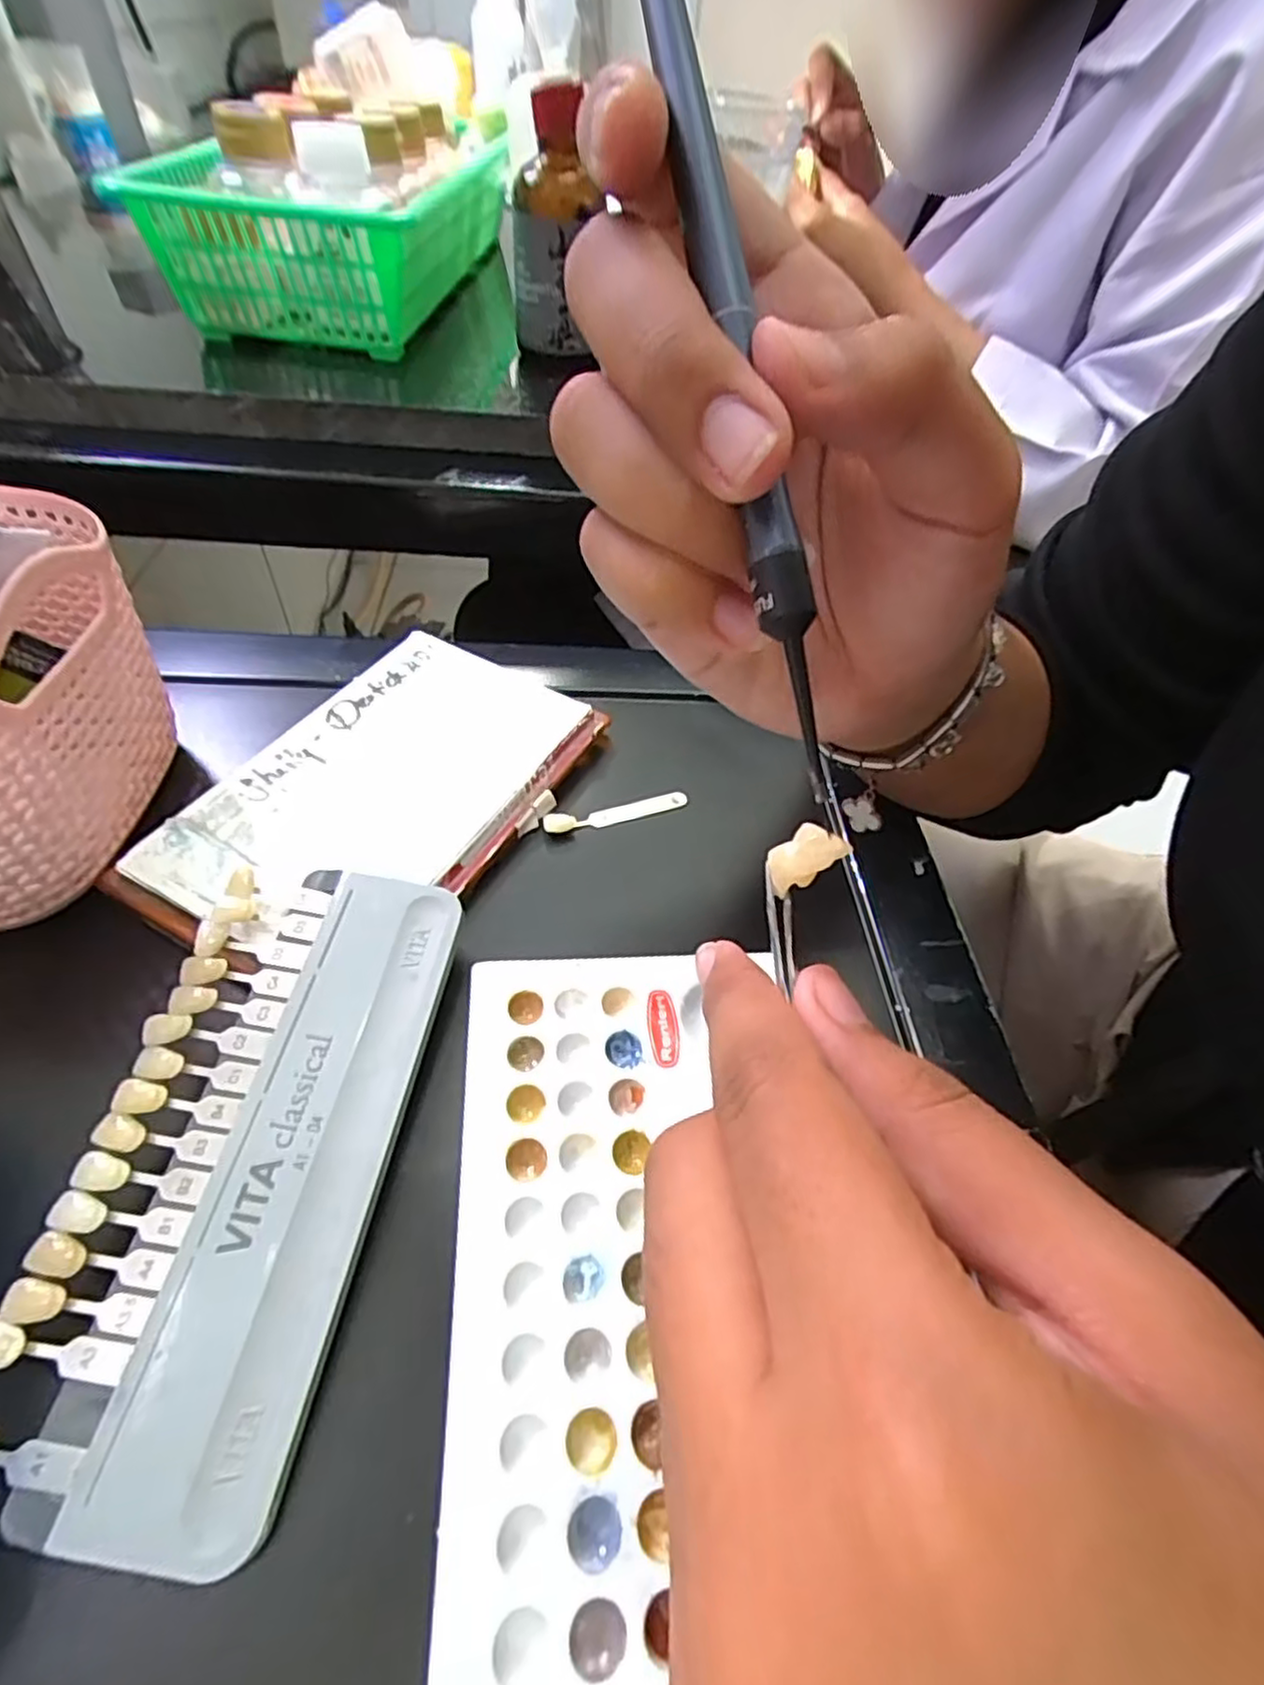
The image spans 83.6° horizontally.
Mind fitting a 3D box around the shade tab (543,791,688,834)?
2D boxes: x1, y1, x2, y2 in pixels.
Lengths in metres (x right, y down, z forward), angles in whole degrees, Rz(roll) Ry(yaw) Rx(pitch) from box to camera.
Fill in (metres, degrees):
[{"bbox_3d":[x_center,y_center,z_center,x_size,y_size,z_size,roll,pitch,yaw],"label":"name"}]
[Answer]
[{"bbox_3d":[-0.005,-0.012,0.262,0.055,0.005,0.007,-14,54,-16],"label":"shade tab"}]

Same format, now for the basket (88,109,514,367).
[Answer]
[{"bbox_3d":[-0.146,-0.340,0.385,0.120,0.055,0.271,7,51,0],"label":"basket"}]

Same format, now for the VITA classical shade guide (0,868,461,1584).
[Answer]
[{"bbox_3d":[-0.092,0.068,0.169,0.070,0.010,0.143,10,51,2],"label":"VITA classical shade guide"}]

